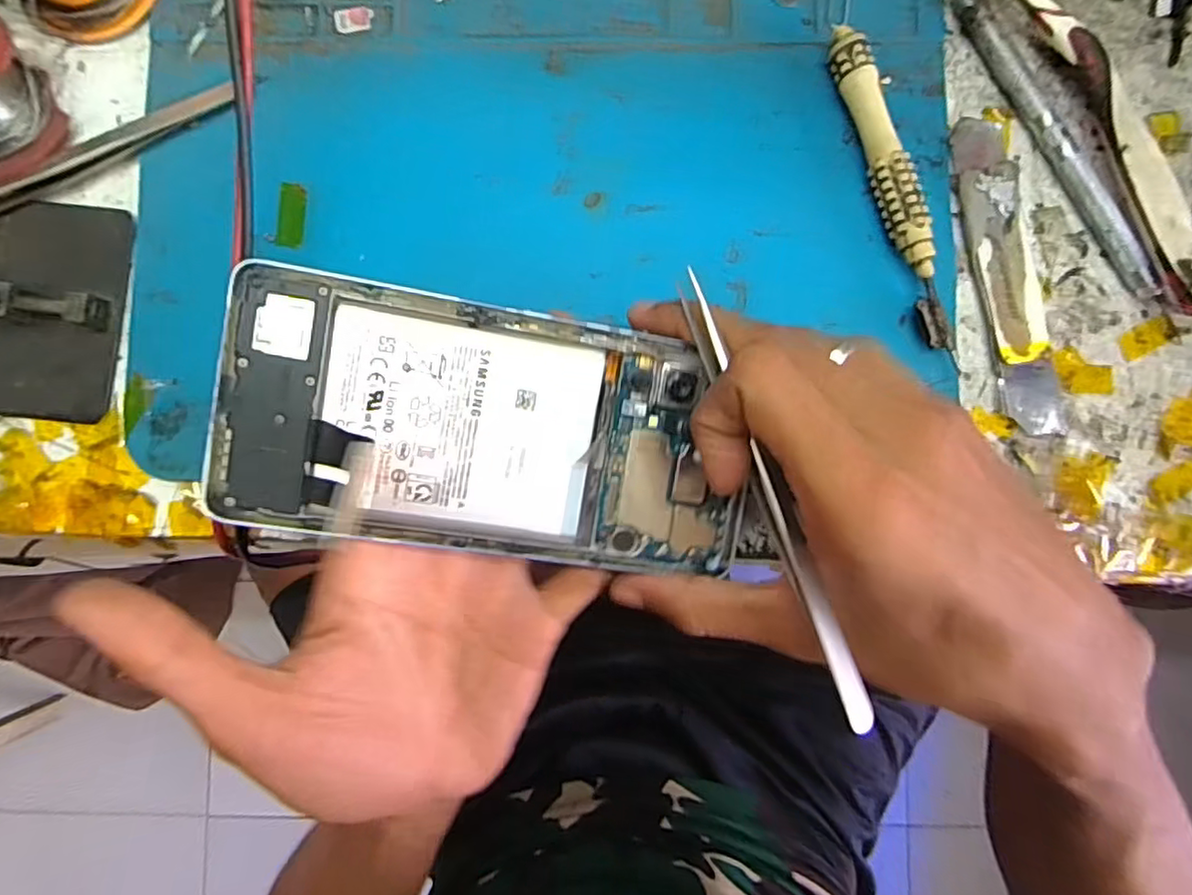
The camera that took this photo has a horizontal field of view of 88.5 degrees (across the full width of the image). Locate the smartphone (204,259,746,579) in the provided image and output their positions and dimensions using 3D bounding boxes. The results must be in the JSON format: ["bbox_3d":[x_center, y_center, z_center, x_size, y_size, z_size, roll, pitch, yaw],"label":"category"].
[{"bbox_3d":[-0.028,-0.004,0.182,0.154,0.009,0.074,13,87,-11],"label":"smartphone"}]

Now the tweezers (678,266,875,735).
[{"bbox_3d":[0.048,0.012,0.170,0.007,0.005,0.133,-19,80,-1],"label":"tweezers"}]

